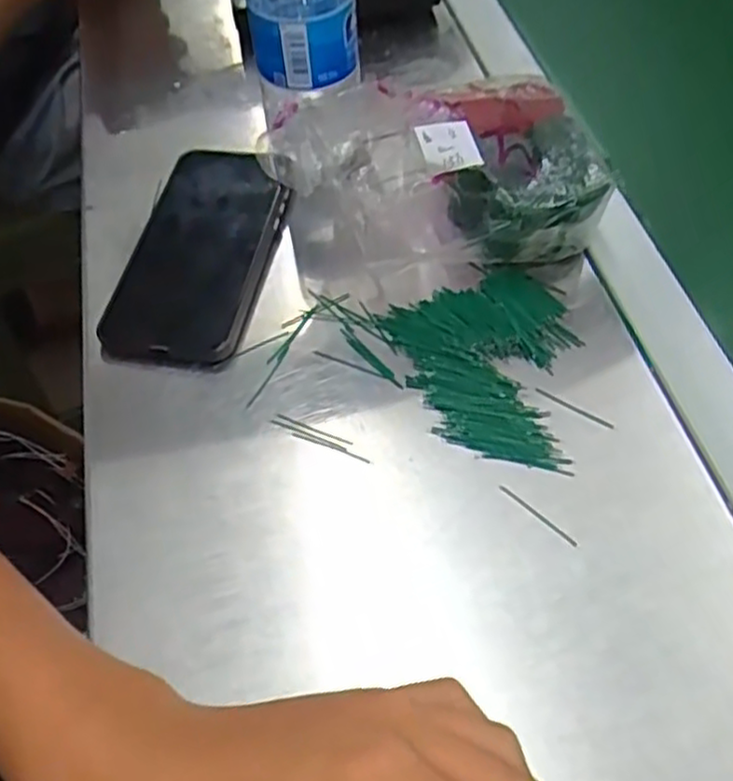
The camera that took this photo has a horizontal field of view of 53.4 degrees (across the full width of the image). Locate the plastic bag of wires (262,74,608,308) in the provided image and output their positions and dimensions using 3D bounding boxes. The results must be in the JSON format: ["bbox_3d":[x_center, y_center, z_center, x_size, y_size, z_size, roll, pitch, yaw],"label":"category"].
[{"bbox_3d":[0.040,-0.133,0.425,0.173,0.071,0.121,-9,56,-2],"label":"plastic bag of wires"}]

